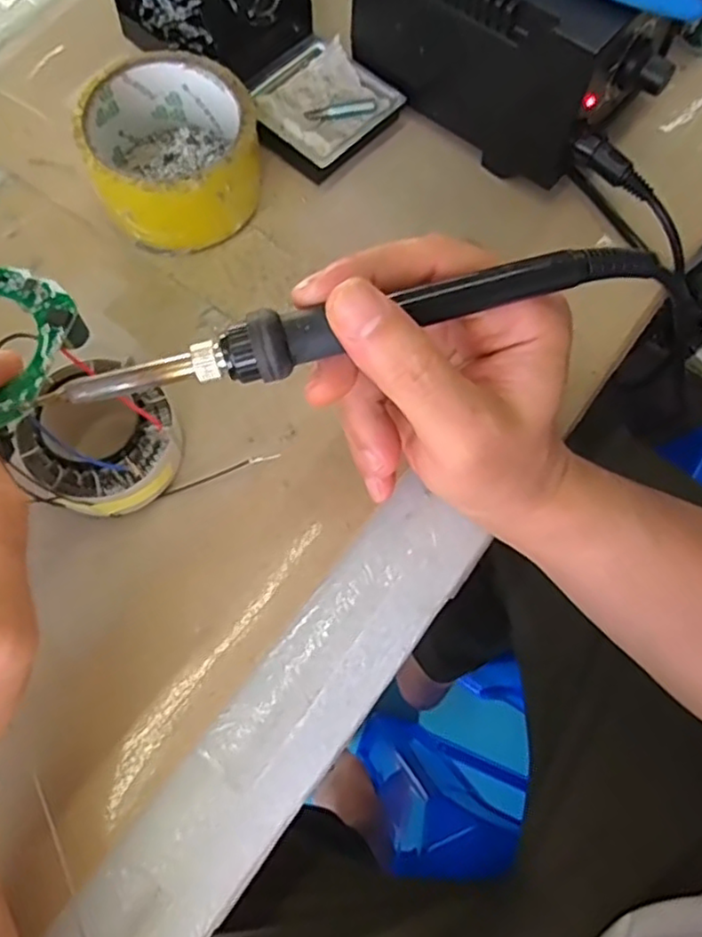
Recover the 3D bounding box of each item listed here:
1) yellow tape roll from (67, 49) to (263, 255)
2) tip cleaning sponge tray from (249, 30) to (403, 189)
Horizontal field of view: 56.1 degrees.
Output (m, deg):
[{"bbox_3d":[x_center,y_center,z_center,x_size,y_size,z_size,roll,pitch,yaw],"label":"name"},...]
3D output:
[{"bbox_3d":[-0.089,-0.161,0.339,0.084,0.047,0.087,0,72,-1],"label":"yellow tape roll"},{"bbox_3d":[-0.018,-0.198,0.368,0.065,0.021,0.073,40,75,11],"label":"tip cleaning sponge tray"}]

